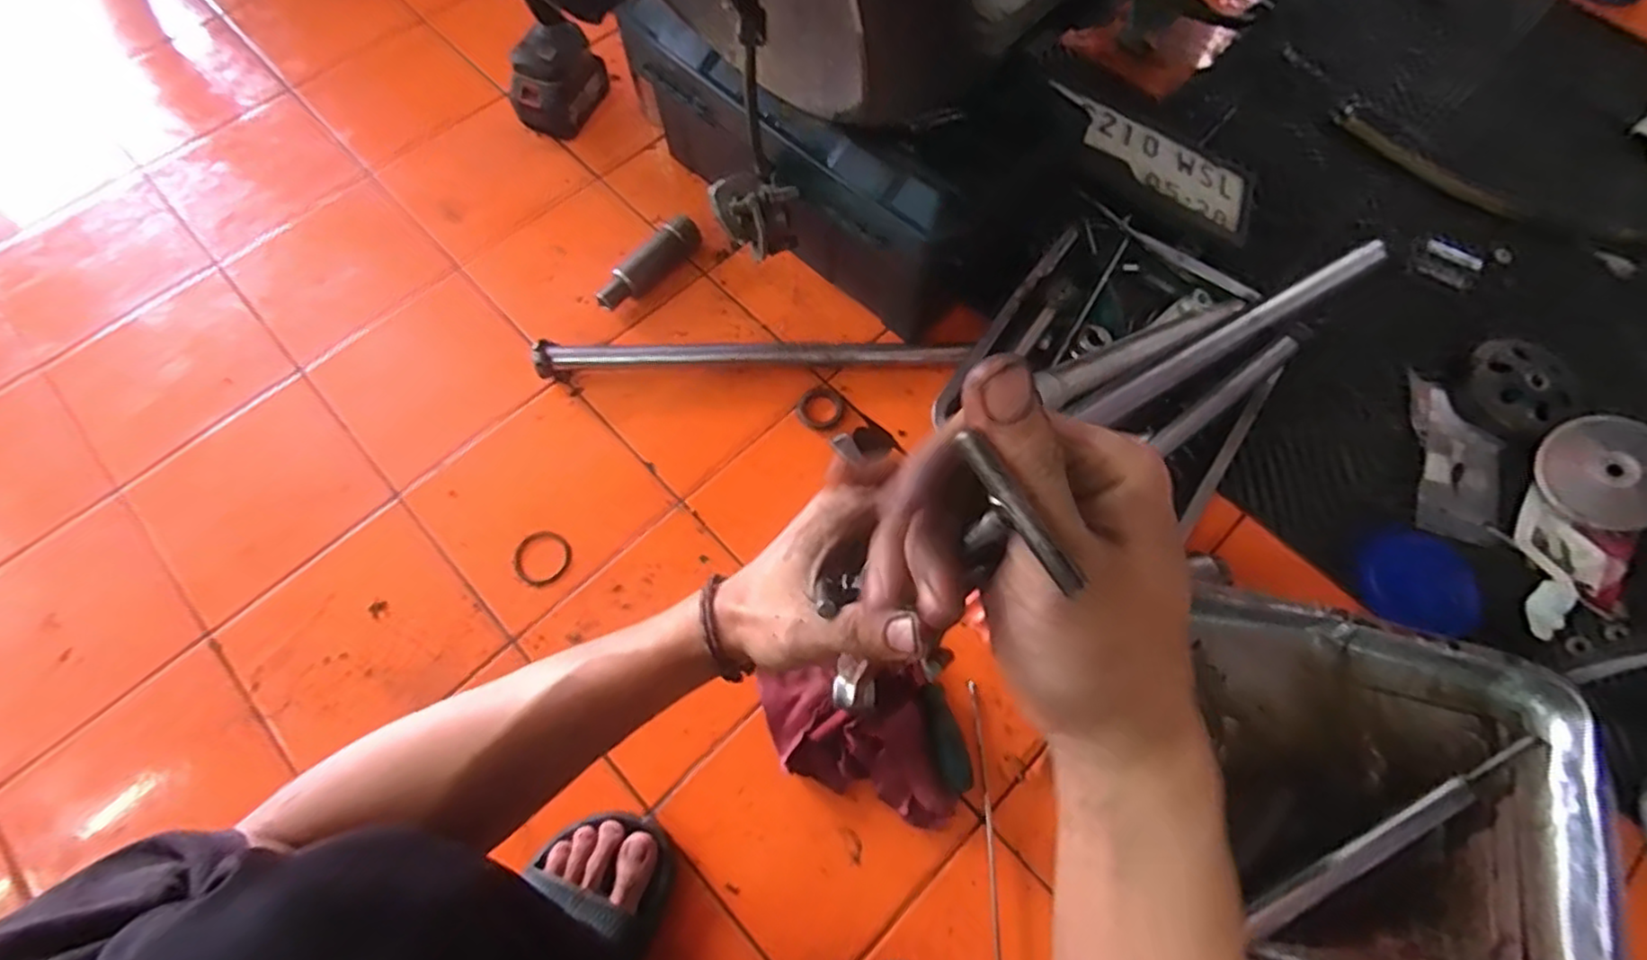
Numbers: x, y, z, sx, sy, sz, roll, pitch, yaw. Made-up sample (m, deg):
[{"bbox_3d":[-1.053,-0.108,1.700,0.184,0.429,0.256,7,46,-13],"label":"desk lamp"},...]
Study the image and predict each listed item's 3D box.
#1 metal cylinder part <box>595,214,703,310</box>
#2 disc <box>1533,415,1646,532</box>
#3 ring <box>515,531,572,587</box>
[{"bbox_3d":[-0.200,-0.245,0.811,0.035,0.038,0.140,42,73,16],"label":"metal cylinder part"},{"bbox_3d":[0.775,-0.003,0.690,0.127,0.016,0.112,36,89,18],"label":"disc"},{"bbox_3d":[-0.276,0.077,0.696,0.054,0.005,0.053,0,67,0],"label":"ring"}]

